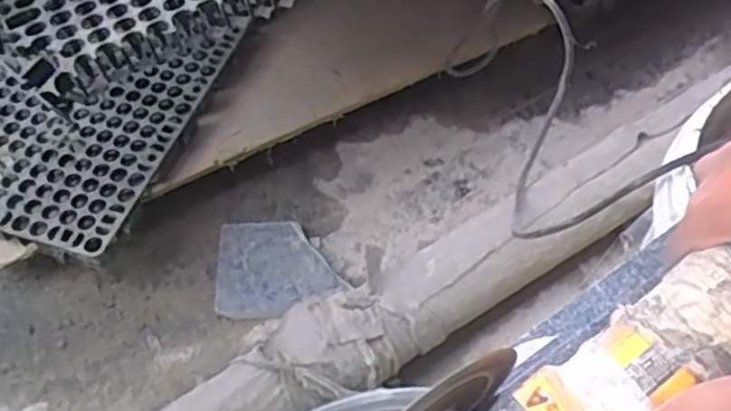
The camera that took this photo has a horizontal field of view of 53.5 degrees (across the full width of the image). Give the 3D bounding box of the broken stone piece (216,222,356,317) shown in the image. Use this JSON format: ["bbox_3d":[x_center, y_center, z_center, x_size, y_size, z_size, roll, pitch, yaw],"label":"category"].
[{"bbox_3d":[-0.098,0.070,0.837,0.137,0.026,0.112,-5,58,-1],"label":"broken stone piece"}]

